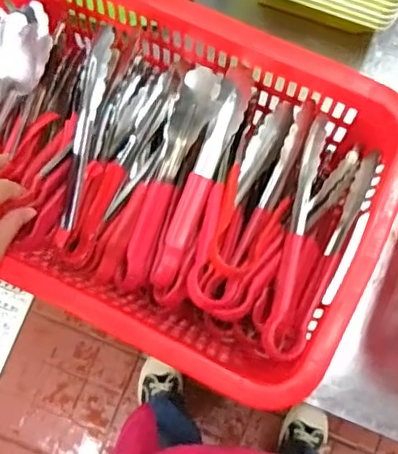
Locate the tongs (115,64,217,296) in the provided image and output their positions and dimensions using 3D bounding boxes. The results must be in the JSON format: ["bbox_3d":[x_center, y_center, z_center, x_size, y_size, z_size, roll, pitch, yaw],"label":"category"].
[{"bbox_3d":[-0.032,-0.043,0.577,0.030,0.041,0.228,22,101,5],"label":"tongs"}]

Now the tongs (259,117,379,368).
[{"bbox_3d":[0.103,0.011,0.554,0.071,0.053,0.224,23,81,5],"label":"tongs"}]

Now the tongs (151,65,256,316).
[{"bbox_3d":[0.004,-0.044,0.568,0.030,0.029,0.246,18,80,5],"label":"tongs"}]

